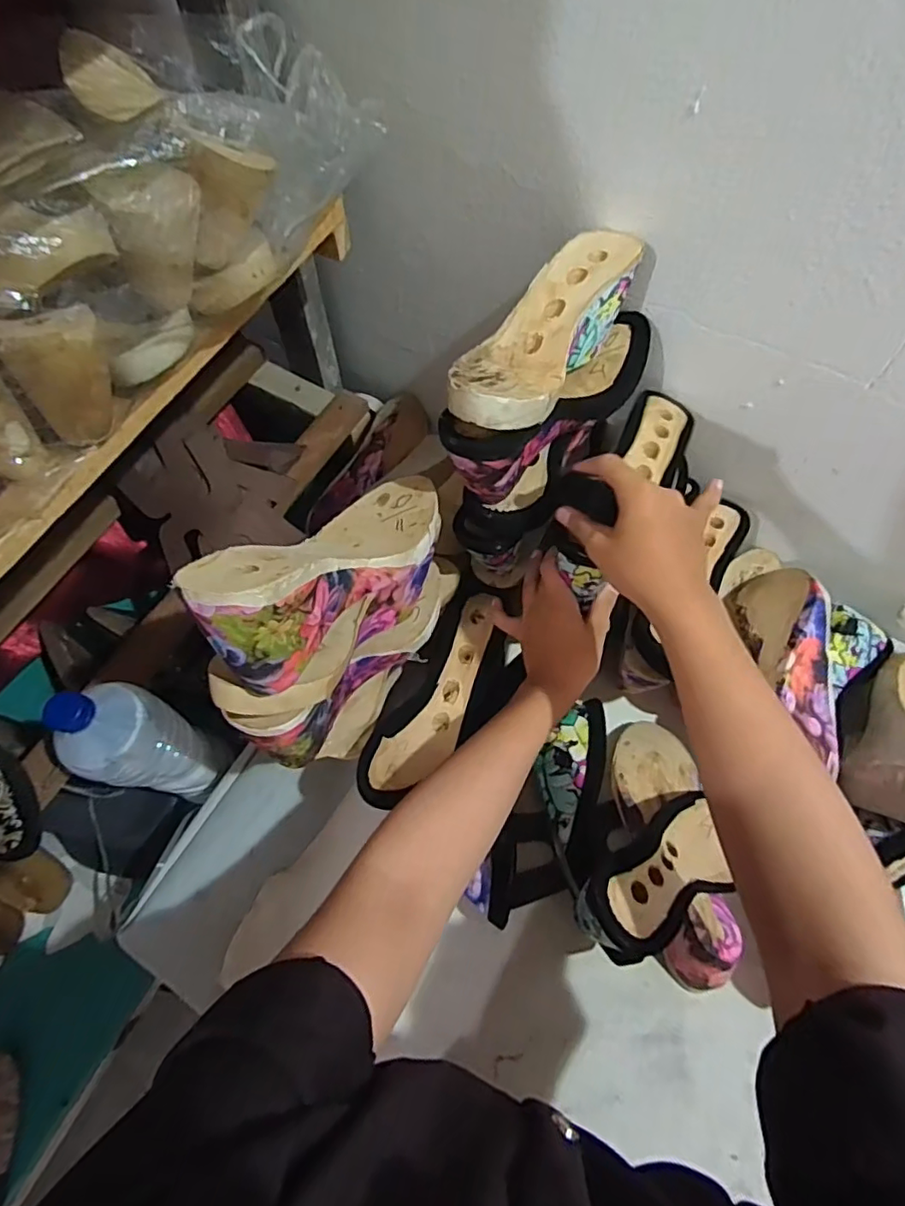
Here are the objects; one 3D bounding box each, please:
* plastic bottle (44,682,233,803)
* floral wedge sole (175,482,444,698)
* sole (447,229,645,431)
[{"bbox_3d":[-0.299,0.141,0.567,0.075,0.232,0.080,0,65,1],"label":"plastic bottle"},{"bbox_3d":[-0.088,-0.009,0.414,0.079,0.122,0.242,23,27,11],"label":"floral wedge sole"},{"bbox_3d":[0.069,-0.205,0.458,0.077,0.075,0.231,28,69,13],"label":"sole"}]

